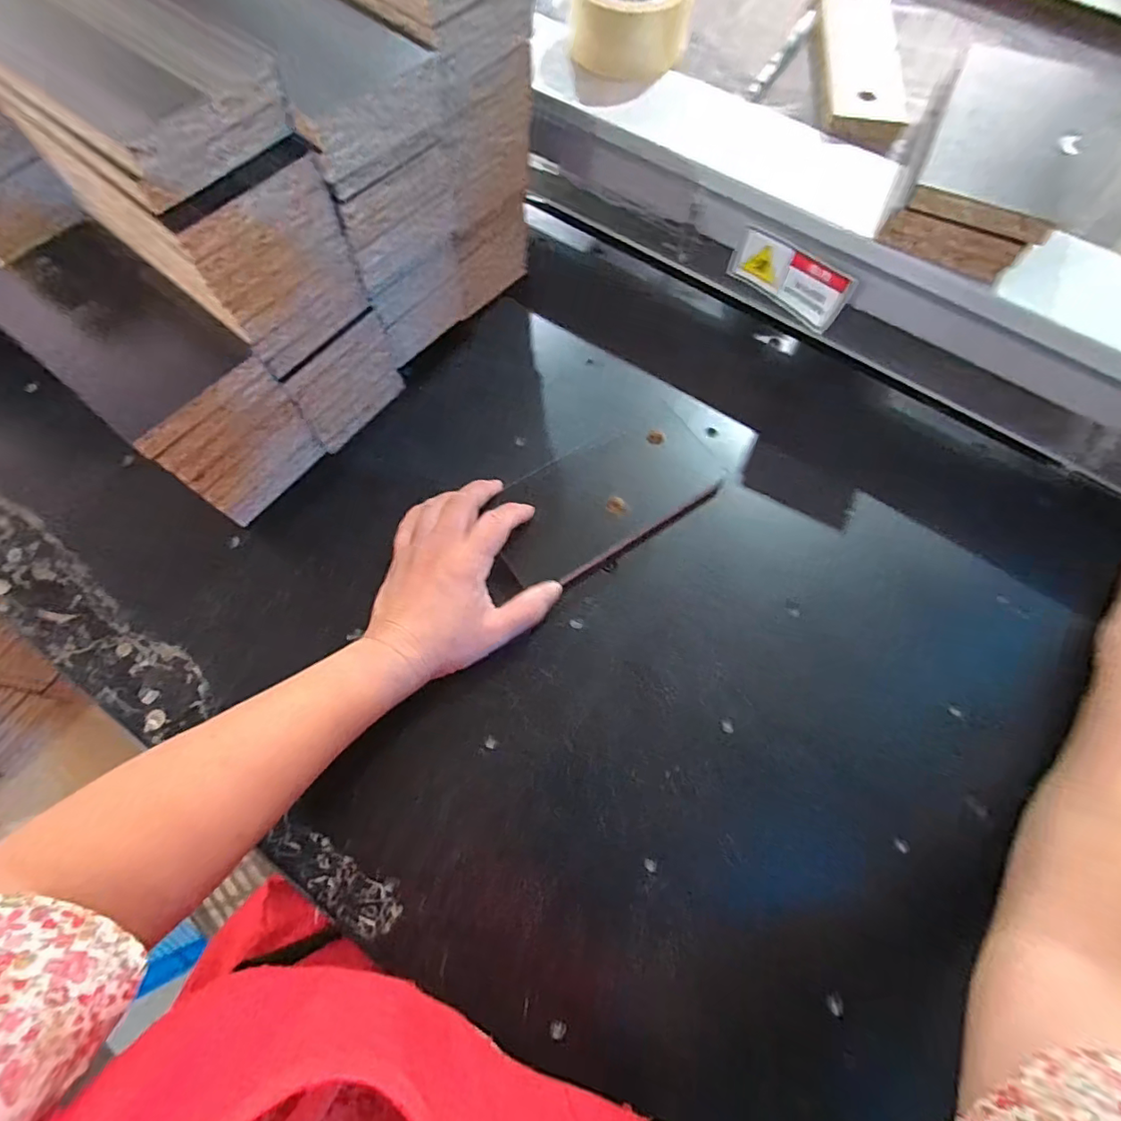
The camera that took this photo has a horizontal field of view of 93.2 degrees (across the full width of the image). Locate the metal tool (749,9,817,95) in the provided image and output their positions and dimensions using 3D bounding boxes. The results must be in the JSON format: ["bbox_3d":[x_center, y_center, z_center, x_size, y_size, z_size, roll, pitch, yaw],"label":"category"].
[{"bbox_3d":[0.202,-0.459,0.475,0.015,0.008,0.131,30,71,10],"label":"metal tool"}]

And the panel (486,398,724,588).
[{"bbox_3d":[0.038,-0.056,0.434,0.196,0.011,0.096,-34,75,-15],"label":"panel"}]

